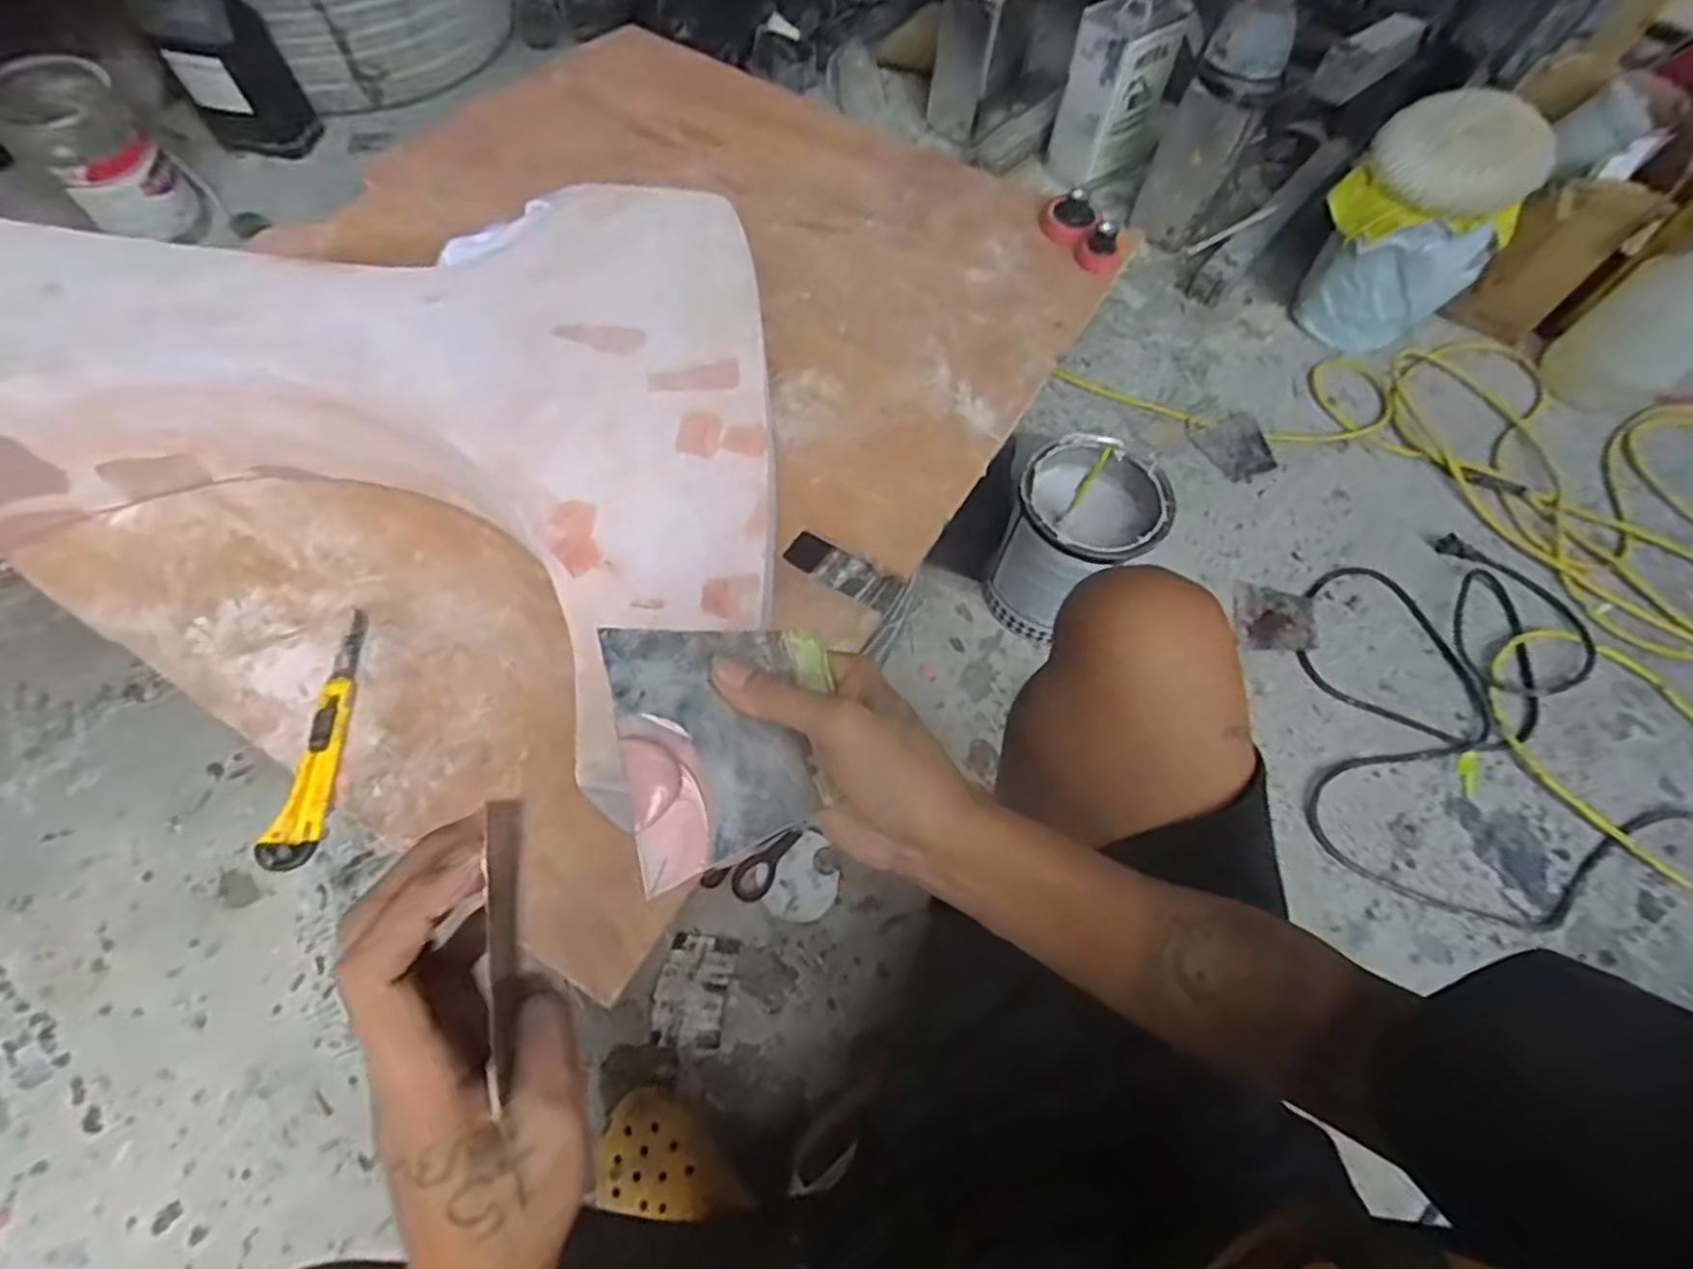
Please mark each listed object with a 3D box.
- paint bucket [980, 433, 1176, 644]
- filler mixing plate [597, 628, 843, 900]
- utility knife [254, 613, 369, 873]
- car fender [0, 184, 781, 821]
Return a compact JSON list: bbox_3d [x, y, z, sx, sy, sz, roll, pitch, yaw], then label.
[{"bbox_3d":[0.257,-0.103,0.856,0.148,0.199,0.148,1,64,-2],"label":"paint bucket"},{"bbox_3d":[-0.051,0.043,0.327,0.095,0.008,0.108,-10,72,-21],"label":"filler mixing plate"},{"bbox_3d":[-0.395,0.073,0.557,0.036,0.013,0.200,1,64,-2],"label":"utility knife"},{"bbox_3d":[-0.486,-0.144,0.593,0.857,0.139,0.426,-3,64,-4],"label":"car fender"}]

